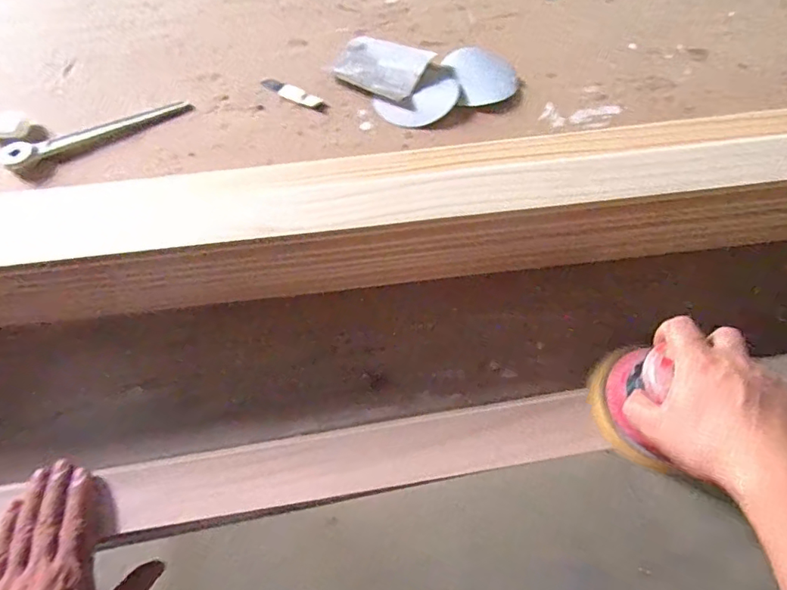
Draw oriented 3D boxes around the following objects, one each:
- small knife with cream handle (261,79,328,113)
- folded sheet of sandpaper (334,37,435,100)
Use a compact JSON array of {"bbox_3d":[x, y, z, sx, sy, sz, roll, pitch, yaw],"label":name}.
[{"bbox_3d":[-0.140,-0.288,0.712,0.107,0.004,0.026,30,66,17],"label":"small knife with cream handle"},{"bbox_3d":[-0.019,-0.337,0.731,0.131,0.017,0.102,22,64,14],"label":"folded sheet of sandpaper"}]

